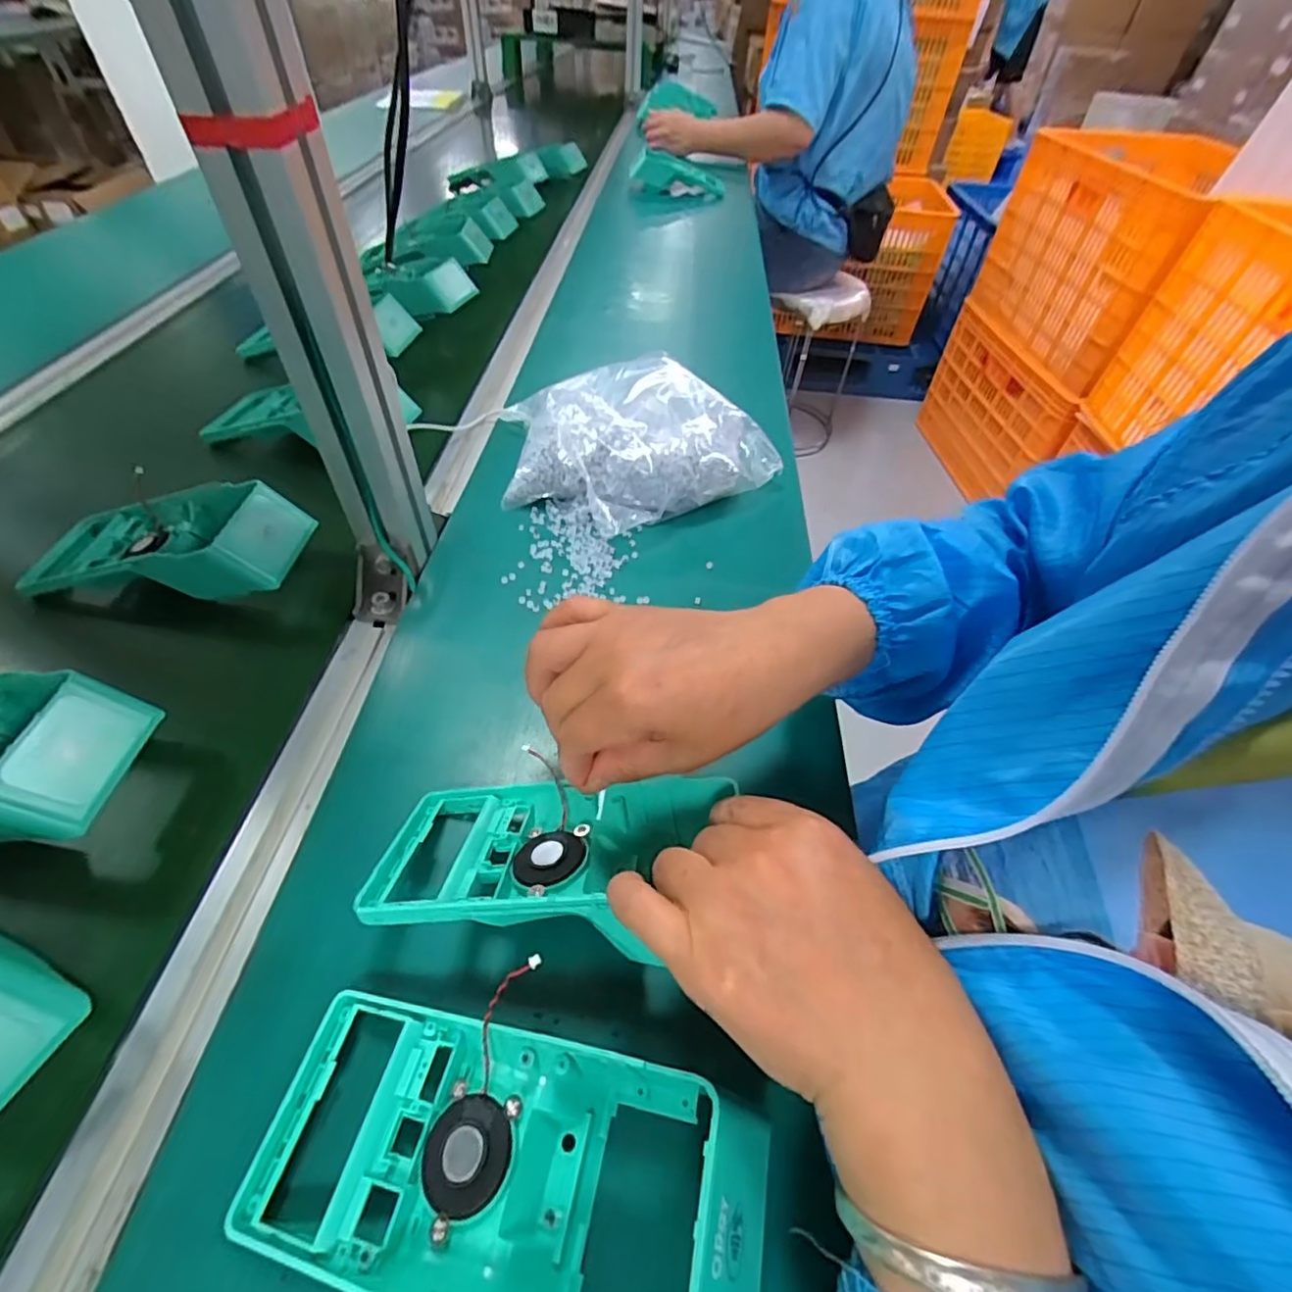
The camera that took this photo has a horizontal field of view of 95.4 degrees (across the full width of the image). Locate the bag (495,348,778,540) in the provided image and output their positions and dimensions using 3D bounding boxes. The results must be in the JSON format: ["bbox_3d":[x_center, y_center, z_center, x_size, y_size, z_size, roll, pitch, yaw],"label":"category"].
[{"bbox_3d":[-0.004,-0.183,0.522,0.238,0.061,0.184,-7,50,-7],"label":"bag"}]

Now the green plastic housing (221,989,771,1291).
[{"bbox_3d":[-0.053,0.190,0.214,0.188,0.047,0.085,11,50,8],"label":"green plastic housing"}]

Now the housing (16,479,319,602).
[{"bbox_3d":[-0.354,-0.072,0.425,0.200,0.050,0.090,1,49,0],"label":"housing"}]

